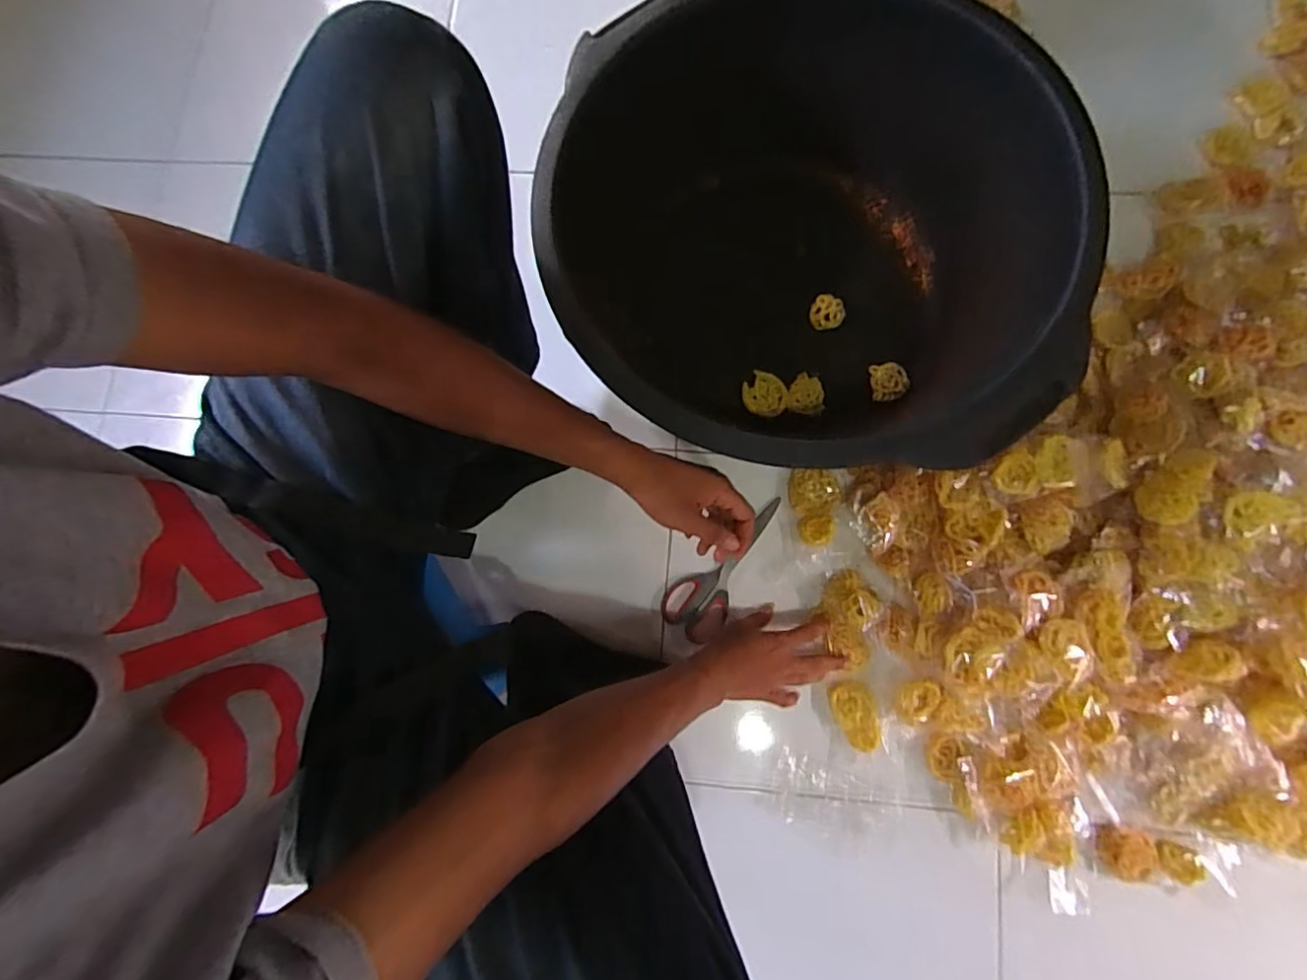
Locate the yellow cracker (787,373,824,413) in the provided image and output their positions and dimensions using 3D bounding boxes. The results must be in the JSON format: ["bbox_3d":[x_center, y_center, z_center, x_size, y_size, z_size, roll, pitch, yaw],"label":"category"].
[{"bbox_3d":[0.188,-0.121,0.705,0.044,0.006,0.050,-1,80,1],"label":"yellow cracker"}]

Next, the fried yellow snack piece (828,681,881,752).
[{"bbox_3d":[0.234,0.264,0.657,0.045,0.021,0.078,-18,80,-2],"label":"fried yellow snack piece"}]

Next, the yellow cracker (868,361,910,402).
[{"bbox_3d":[0.293,-0.135,0.703,0.043,0.008,0.045,-8,84,15],"label":"yellow cracker"}]

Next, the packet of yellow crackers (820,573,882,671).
[{"bbox_3d":[0.228,0.149,0.659,0.059,0.029,0.103,12,80,3],"label":"packet of yellow crackers"}]

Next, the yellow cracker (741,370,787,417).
[{"bbox_3d":[0.137,-0.120,0.700,0.059,0.007,0.056,4,77,-18],"label":"yellow cracker"}]

